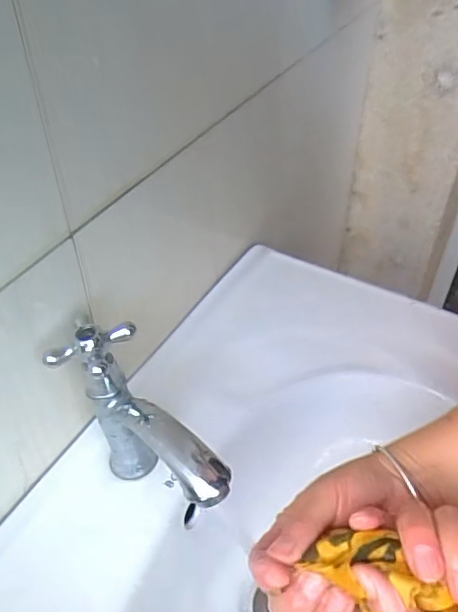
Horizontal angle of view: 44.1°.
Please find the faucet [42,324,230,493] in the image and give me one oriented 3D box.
[{"bbox_3d":[-0.051,0.093,0.390,0.144,0.134,0.050,29,51,27],"label":"faucet"}]

